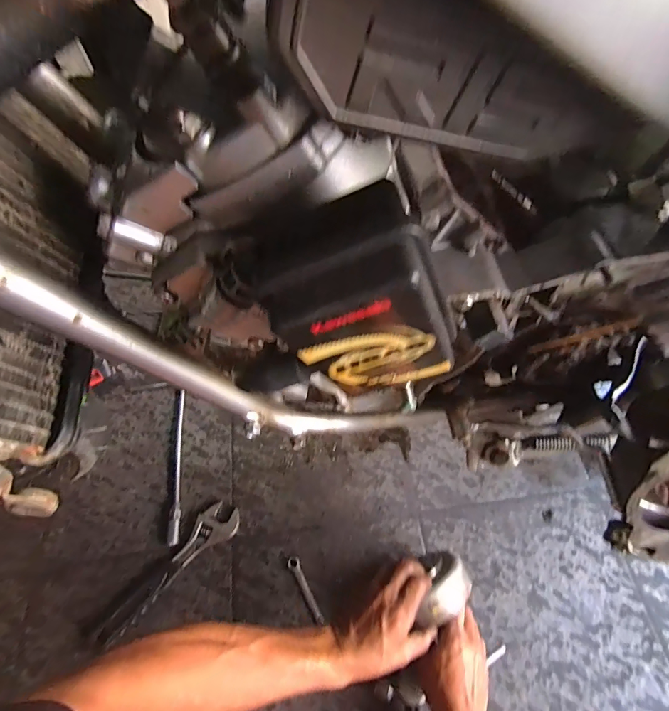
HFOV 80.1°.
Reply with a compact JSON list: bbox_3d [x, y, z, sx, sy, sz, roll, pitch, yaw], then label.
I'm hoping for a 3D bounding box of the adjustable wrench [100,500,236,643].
[{"bbox_3d":[-0.244,0.315,0.597,0.227,0.027,0.055,-40,68,-19],"label":"adjustable wrench"}]

